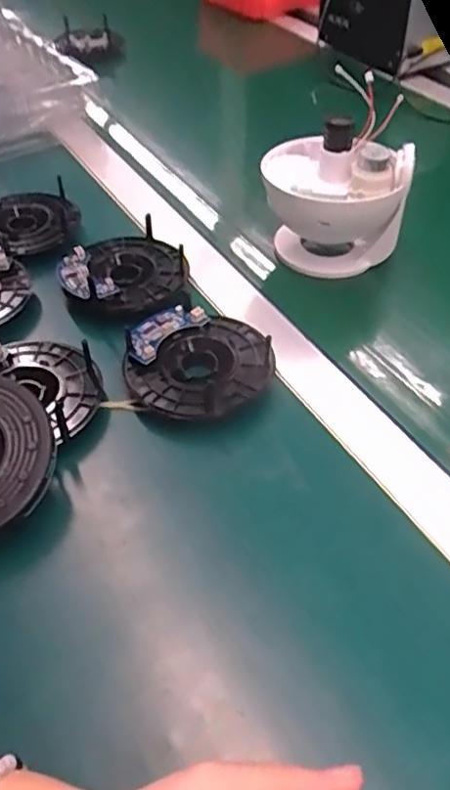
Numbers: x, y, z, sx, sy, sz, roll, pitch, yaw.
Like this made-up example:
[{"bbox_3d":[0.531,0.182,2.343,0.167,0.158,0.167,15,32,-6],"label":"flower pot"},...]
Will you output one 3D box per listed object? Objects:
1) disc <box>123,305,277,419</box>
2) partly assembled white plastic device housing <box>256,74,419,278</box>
[{"bbox_3d":[-0.018,-0.025,0.433,0.097,0.018,0.091,-1,46,1],"label":"disc"},{"bbox_3d":[0.091,-0.168,0.533,0.111,0.113,0.099,2,47,4],"label":"partly assembled white plastic device housing"}]

